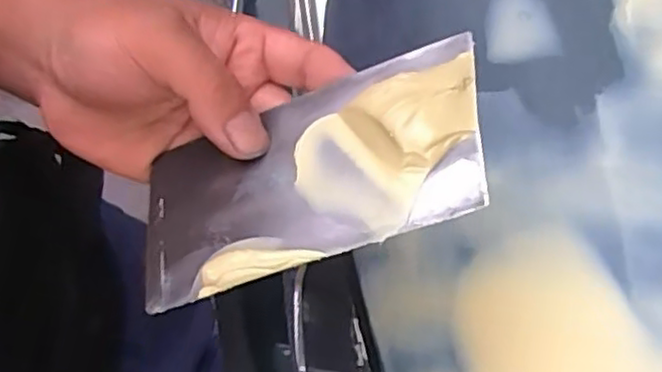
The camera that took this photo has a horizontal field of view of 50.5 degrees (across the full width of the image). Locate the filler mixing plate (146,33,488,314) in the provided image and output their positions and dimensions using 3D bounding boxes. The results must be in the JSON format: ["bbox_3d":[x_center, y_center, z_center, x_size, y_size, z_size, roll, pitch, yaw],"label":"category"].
[{"bbox_3d":[-0.011,-0.006,0.253,0.133,0.013,0.072,-20,53,15],"label":"filler mixing plate"}]

